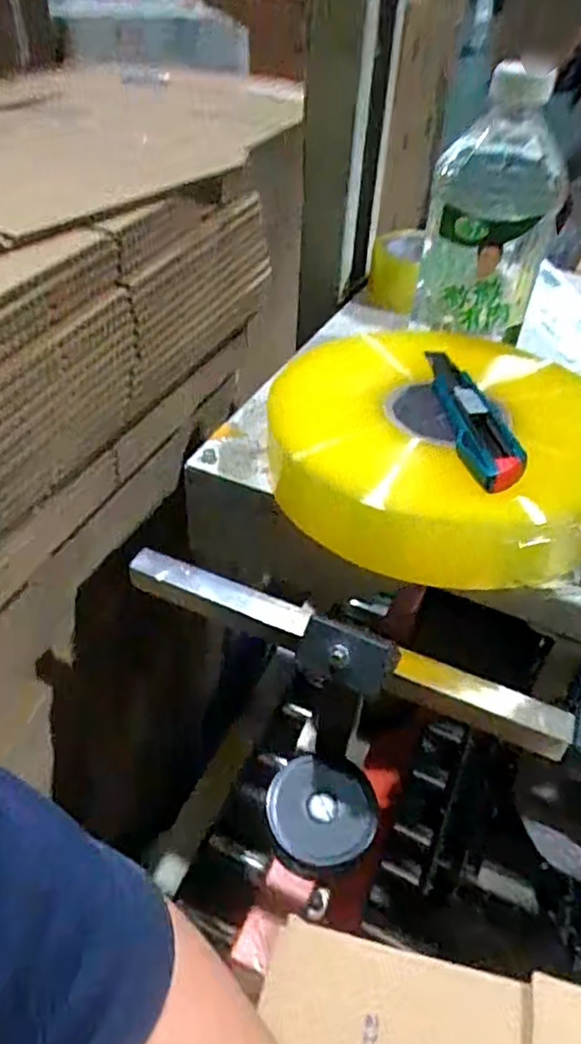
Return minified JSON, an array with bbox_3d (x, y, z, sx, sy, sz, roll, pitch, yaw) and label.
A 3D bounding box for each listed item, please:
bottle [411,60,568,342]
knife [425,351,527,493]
[{"bbox_3d":[0.151,-0.233,0.496,0.087,0.183,0.071,10,42,8],"label":"bottle"},{"bbox_3d":[0.119,-0.079,0.430,0.032,0.023,0.178,2,42,-1],"label":"knife"}]

